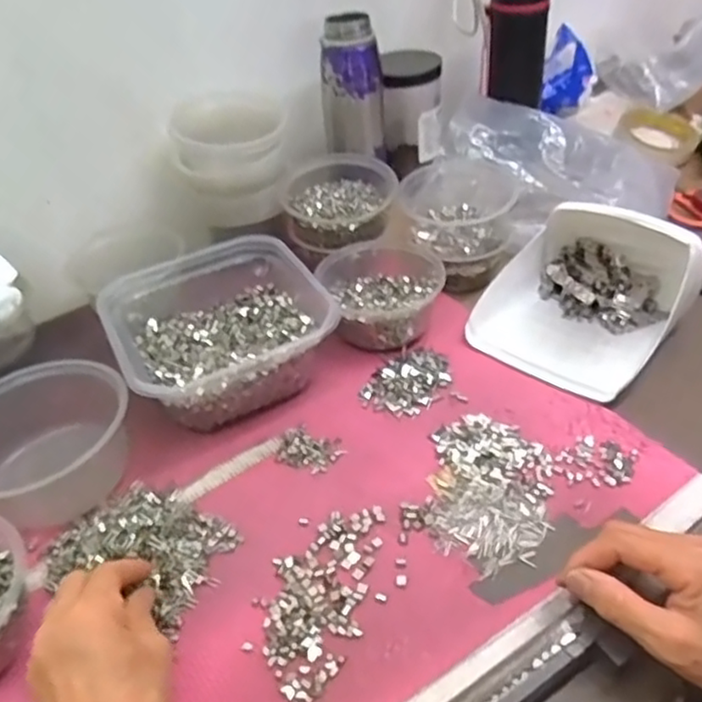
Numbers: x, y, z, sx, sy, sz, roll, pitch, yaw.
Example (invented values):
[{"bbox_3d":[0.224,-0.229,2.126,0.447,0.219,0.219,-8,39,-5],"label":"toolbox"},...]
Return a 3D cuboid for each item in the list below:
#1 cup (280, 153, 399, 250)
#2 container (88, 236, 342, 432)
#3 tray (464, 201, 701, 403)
[{"bbox_3d":[-0.010,-0.149,0.689,0.113,0.064,0.118,-3,42,2],"label":"cup"},{"bbox_3d":[-0.115,-0.018,0.580,0.170,0.072,0.164,-22,45,-18],"label":"container"},{"bbox_3d":[0.209,-0.060,0.588,0.156,0.081,0.181,29,52,32],"label":"tray"}]

